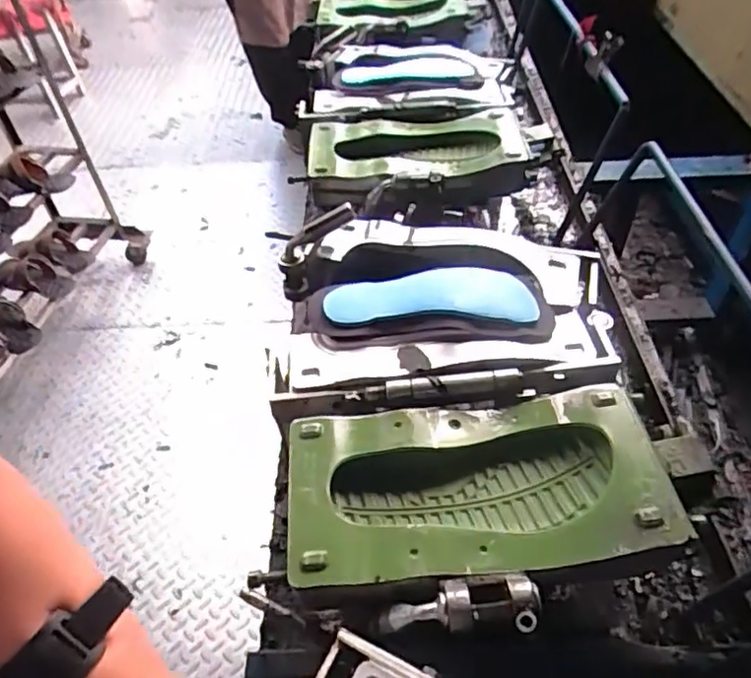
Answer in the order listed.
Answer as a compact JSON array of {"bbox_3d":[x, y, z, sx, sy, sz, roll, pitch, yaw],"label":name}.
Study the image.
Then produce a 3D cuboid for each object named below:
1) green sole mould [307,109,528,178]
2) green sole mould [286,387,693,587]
[{"bbox_3d":[0.062,-0.301,0.970,0.341,0.053,0.177,0,48,2],"label":"green sole mould"},{"bbox_3d":[0.089,0.138,0.561,0.331,0.051,0.165,-4,48,0],"label":"green sole mould"}]

